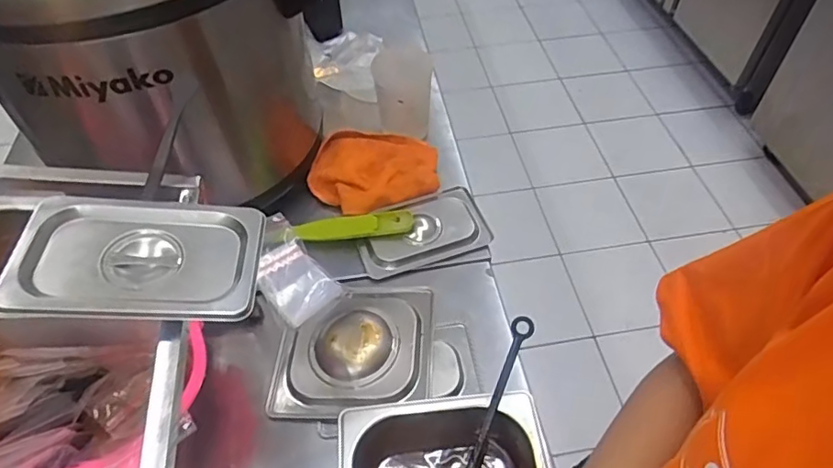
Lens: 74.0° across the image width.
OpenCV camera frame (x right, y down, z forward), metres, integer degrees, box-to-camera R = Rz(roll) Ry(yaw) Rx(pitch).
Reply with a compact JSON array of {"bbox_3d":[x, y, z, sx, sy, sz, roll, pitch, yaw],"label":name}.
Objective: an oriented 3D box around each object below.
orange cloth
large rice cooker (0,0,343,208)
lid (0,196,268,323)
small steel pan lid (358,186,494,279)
[{"bbox_3d":[-0.062,-0.088,0.782,0.178,0.040,0.147,3,50,3],"label":"orange cloth"},{"bbox_3d":[-0.326,-0.287,0.714,0.420,0.382,0.436,0,50,0],"label":"large rice cooker"},{"bbox_3d":[-0.207,0.017,0.419,0.170,0.013,0.108,5,49,-9],"label":"lid"},{"bbox_3d":[0.008,-0.009,0.726,0.170,0.022,0.099,-16,52,-12],"label":"small steel pan lid"}]

